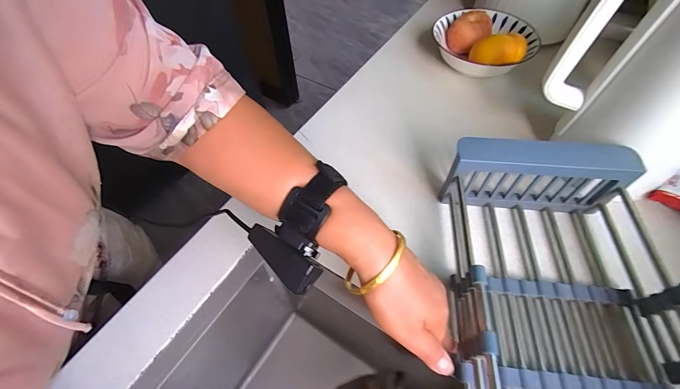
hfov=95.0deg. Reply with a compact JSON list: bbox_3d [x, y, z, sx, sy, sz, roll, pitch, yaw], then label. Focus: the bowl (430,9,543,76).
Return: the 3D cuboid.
[{"bbox_3d":[0.261,-0.267,0.561,0.165,0.083,0.171,-1,56,1],"label":"bowl"}]

